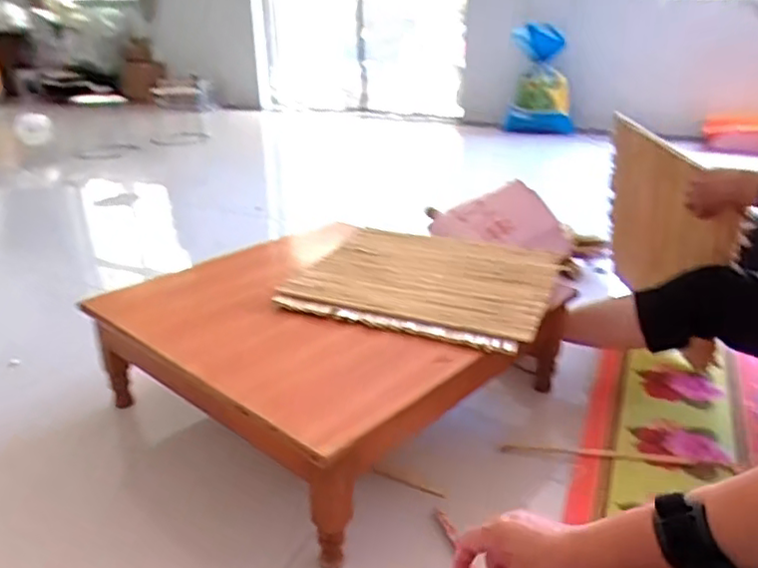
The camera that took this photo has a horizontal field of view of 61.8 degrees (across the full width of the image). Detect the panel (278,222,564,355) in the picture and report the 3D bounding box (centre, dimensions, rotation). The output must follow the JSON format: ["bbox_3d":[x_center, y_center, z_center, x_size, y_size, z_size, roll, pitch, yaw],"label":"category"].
[{"bbox_3d":[0.088,-0.011,1.221,0.456,0.020,0.379,11,36,21],"label":"panel"}]

